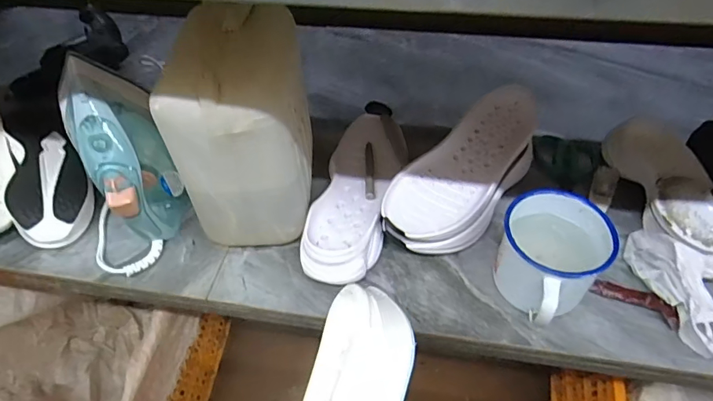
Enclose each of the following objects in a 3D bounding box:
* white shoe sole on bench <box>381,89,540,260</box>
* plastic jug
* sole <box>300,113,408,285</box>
[{"bbox_3d":[0.145,-0.039,0.573,0.277,0.070,0.110,-37,56,-27],"label":"white shoe sole on bench"},{"bbox_3d":[-0.122,-0.086,0.517,0.119,0.226,0.176,-1,48,2],"label":"plastic jug"},{"bbox_3d":[0.003,-0.017,0.603,0.101,0.040,0.291,10,50,12],"label":"sole"}]

